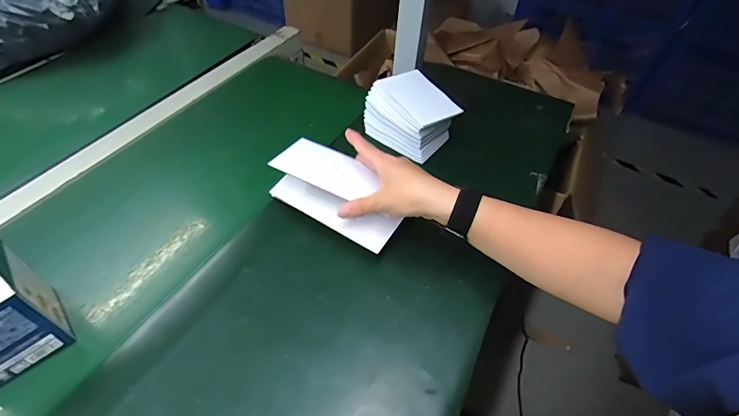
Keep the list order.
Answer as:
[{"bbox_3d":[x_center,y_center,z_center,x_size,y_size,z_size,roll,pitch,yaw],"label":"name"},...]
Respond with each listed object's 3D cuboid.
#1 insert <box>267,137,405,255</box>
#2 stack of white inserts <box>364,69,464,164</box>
[{"bbox_3d":[-0.036,-0.025,0.483,0.170,0.037,0.088,27,55,17],"label":"insert"},{"bbox_3d":[0.061,-0.132,0.590,0.085,0.082,0.113,-34,61,-26],"label":"stack of white inserts"}]

